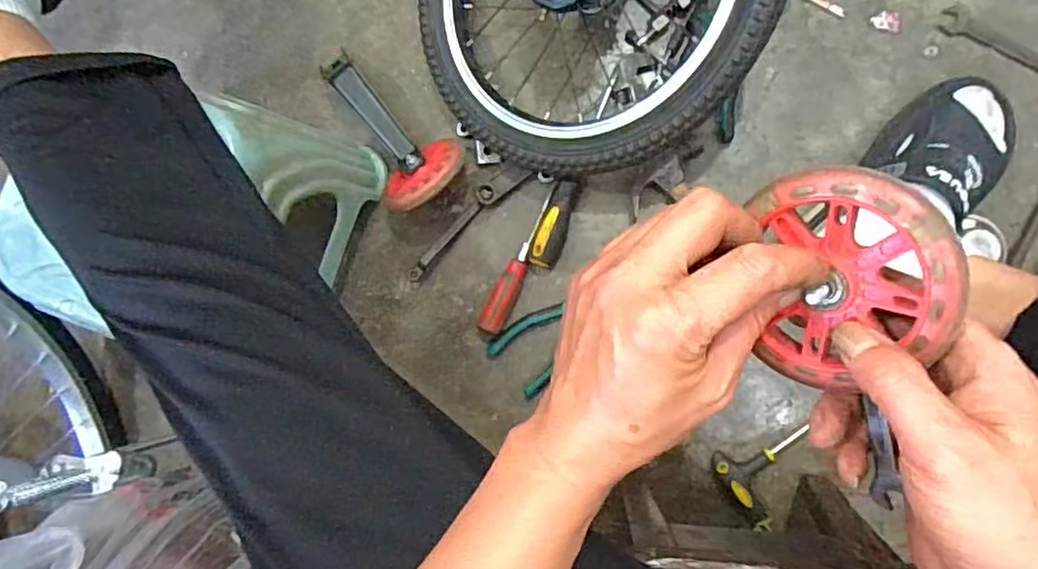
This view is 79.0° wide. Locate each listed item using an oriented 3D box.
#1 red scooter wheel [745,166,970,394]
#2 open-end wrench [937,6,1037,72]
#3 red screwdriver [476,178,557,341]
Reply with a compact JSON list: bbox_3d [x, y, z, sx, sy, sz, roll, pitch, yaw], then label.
[{"bbox_3d":[0.146,-0.001,0.287,0.091,0.024,0.099,-6,101,44],"label":"red scooter wheel"},{"bbox_3d":[0.509,-0.246,0.652,0.142,0.004,0.031,29,95,7],"label":"open-end wrench"},{"bbox_3d":[0.003,-0.026,0.702,0.029,0.023,0.182,25,94,7],"label":"red screwdriver"}]

